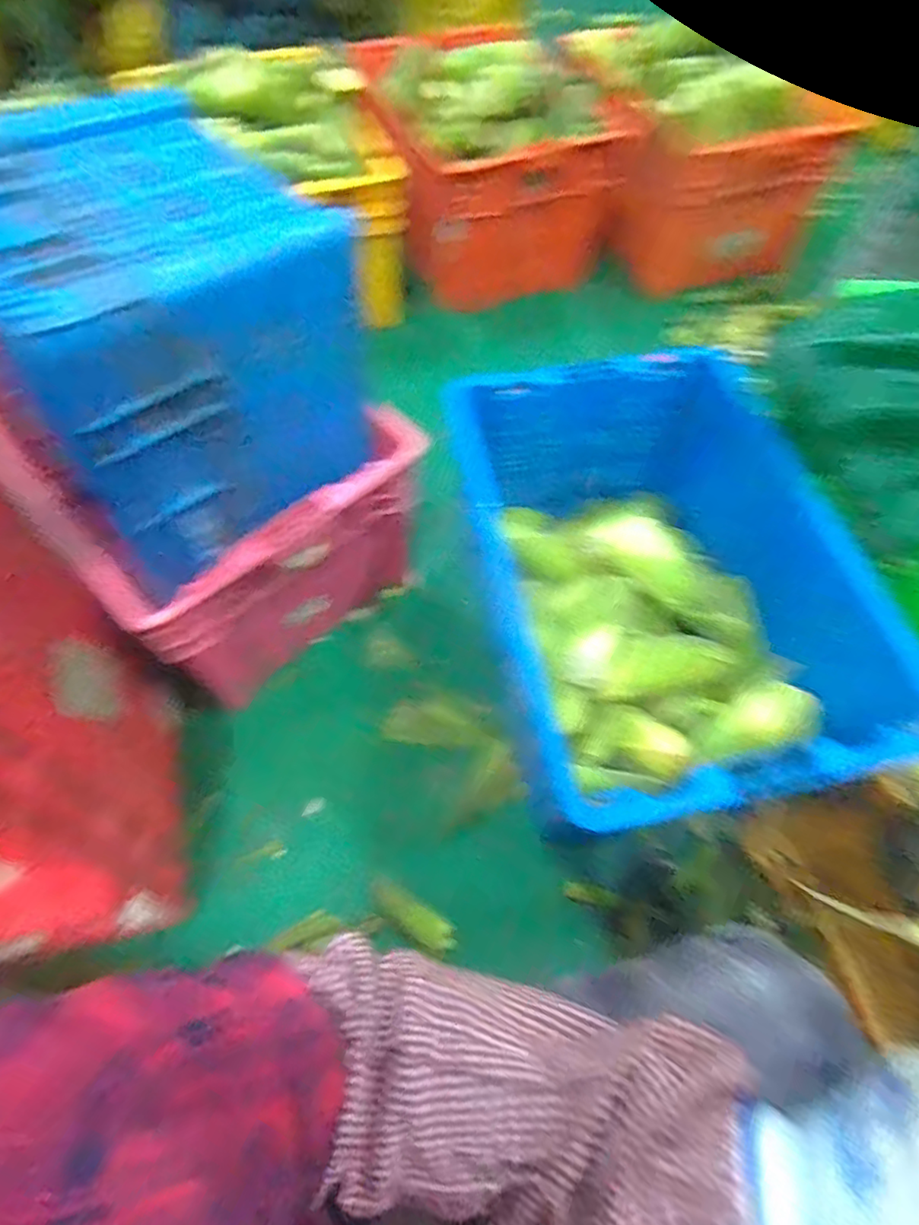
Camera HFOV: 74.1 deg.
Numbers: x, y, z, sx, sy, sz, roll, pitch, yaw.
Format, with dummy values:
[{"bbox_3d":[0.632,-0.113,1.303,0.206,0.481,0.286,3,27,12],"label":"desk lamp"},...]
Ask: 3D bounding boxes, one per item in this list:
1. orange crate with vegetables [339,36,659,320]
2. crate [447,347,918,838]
[{"bbox_3d":[0.080,-0.975,1.339,0.524,0.298,0.441,-8,62,-5],"label":"orange crate with vegetables"},{"bbox_3d":[0.286,-0.040,0.817,0.476,0.257,0.586,-11,62,-7],"label":"crate"}]

